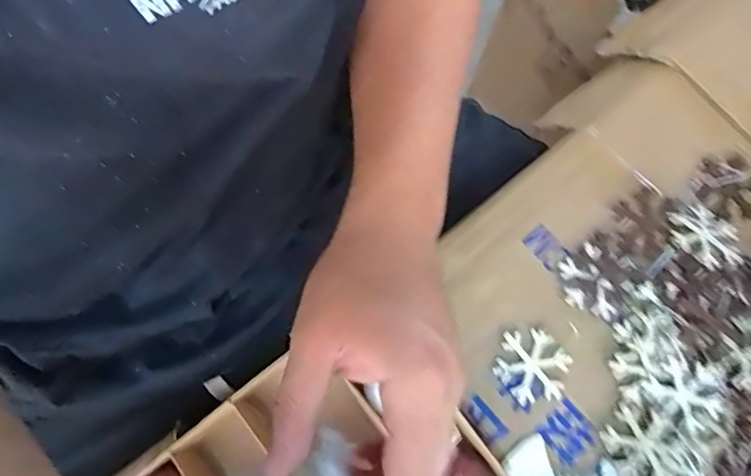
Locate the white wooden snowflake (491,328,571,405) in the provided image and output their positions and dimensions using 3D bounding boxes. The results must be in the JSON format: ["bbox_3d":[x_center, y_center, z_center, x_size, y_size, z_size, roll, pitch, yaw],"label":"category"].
[{"bbox_3d":[0.116,0.096,0.383,0.057,0.005,0.050,43,81,11],"label":"white wooden snowflake"}]

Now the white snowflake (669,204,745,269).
[{"bbox_3d":[0.251,-0.002,0.388,0.046,0.008,0.053,-26,77,-5],"label":"white snowflake"}]

